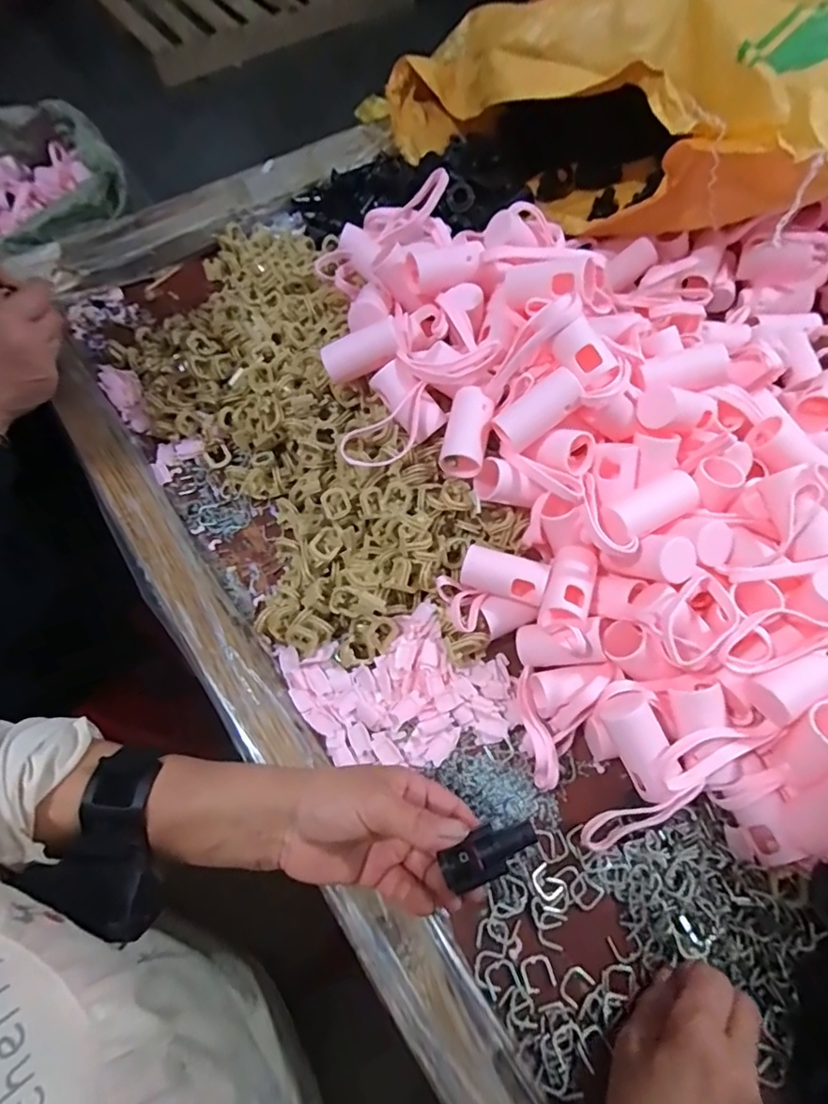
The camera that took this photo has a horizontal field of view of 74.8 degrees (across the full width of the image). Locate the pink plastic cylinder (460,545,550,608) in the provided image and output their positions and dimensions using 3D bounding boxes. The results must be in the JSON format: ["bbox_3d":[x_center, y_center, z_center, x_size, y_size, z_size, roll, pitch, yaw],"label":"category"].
[{"bbox_3d":[0.066,0.018,0.400,0.062,0.028,0.028,20,66,11],"label":"pink plastic cylinder"}]

